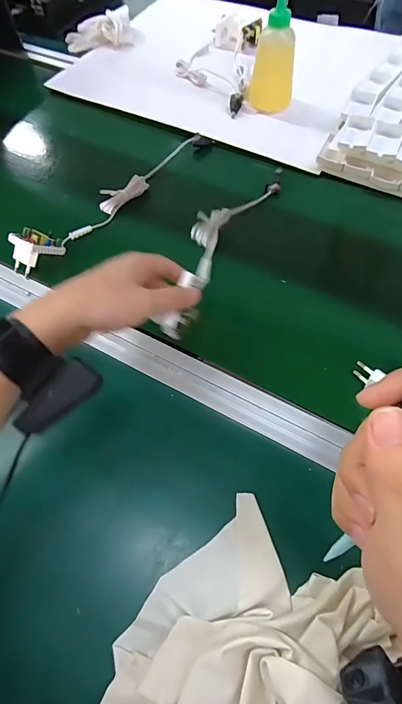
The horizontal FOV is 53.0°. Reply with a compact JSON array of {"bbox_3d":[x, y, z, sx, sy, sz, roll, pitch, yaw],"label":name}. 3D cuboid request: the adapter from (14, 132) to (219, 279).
[{"bbox_3d":[-0.112,-0.218,0.547,0.034,0.037,0.334,34,64,20],"label":"adapter"}]

